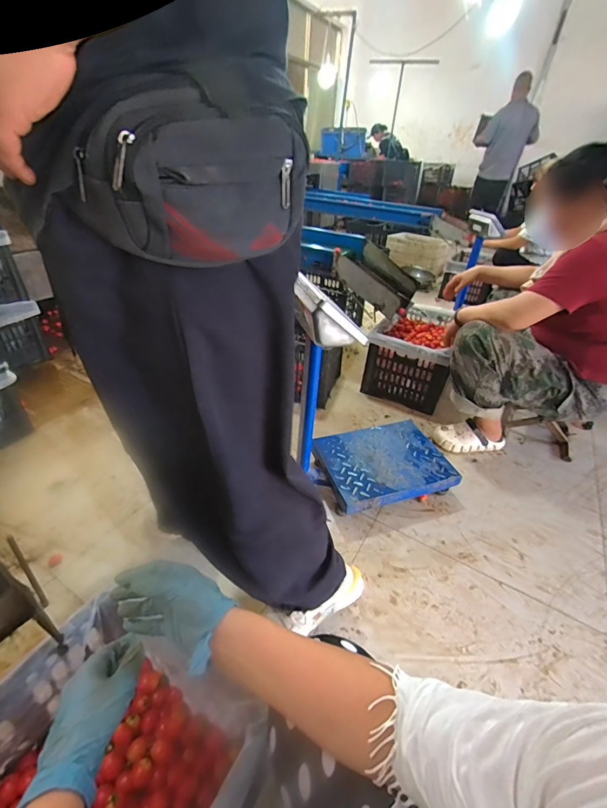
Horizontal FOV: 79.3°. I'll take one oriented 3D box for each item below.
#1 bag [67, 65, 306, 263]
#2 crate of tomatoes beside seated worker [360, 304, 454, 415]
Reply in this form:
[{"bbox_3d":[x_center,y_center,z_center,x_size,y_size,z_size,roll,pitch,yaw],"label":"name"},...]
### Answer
[{"bbox_3d":[-0.099,-0.217,0.340,0.201,0.147,0.074,-15,39,-24],"label":"bag"},{"bbox_3d":[0.509,-0.230,1.661,0.327,0.281,0.475,19,38,21],"label":"crate of tomatoes beside seated worker"}]

